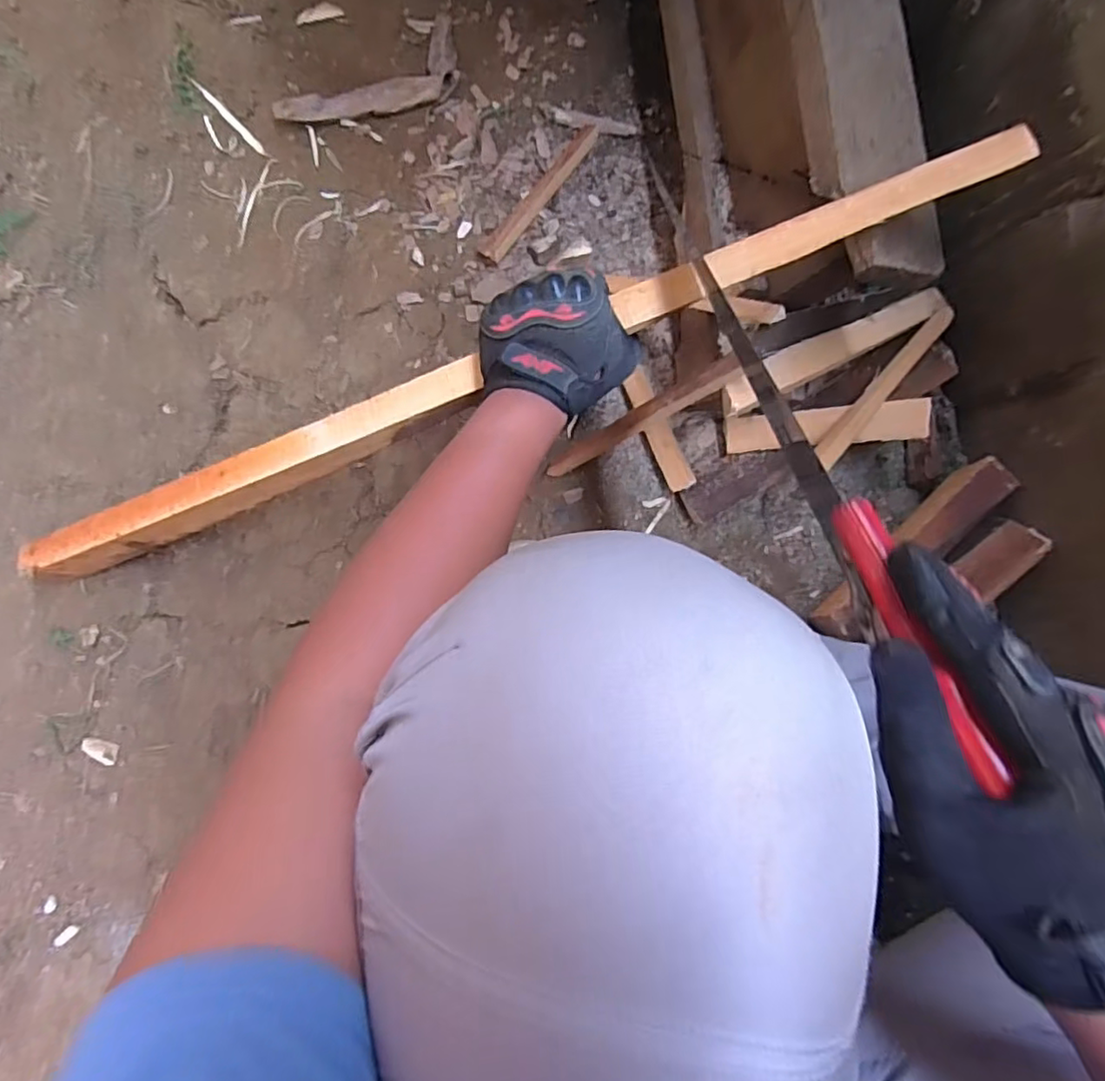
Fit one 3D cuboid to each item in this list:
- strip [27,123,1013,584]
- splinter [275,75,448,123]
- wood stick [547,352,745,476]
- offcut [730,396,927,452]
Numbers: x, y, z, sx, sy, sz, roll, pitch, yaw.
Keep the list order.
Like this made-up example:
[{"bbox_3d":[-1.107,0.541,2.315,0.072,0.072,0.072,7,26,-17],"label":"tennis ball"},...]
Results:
[{"bbox_3d":[-0.072,-0.128,0.493,0.845,0.026,0.040,-20,91,9],"label":"strip"},{"bbox_3d":[-0.198,-0.455,0.633,0.168,0.026,0.024,-16,91,-8],"label":"splinter"},{"bbox_3d":[0.083,-0.115,0.588,0.209,0.021,0.022,-26,93,35],"label":"wood stick"},{"bbox_3d":[0.290,-0.121,0.649,0.204,0.021,0.040,-4,89,6],"label":"offcut"}]

